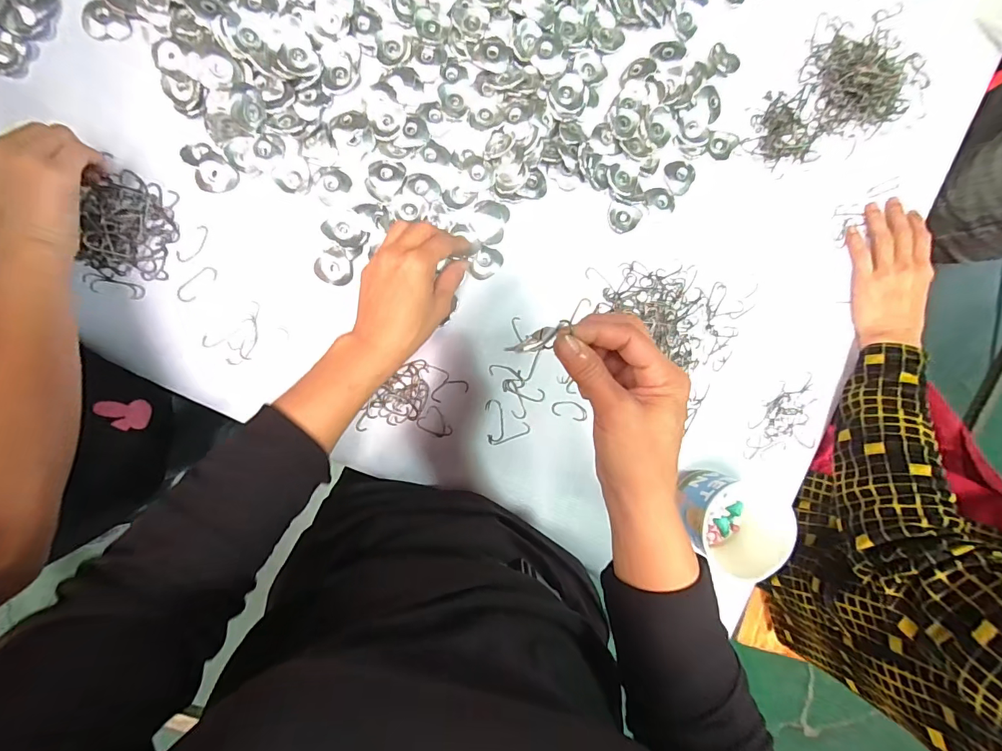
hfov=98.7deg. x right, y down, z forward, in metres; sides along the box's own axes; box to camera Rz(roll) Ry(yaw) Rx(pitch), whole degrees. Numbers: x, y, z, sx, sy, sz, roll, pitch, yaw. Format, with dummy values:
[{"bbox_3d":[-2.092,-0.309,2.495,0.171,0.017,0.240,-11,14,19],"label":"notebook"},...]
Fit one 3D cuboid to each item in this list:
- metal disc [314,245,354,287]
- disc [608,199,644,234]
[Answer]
[{"bbox_3d":[-0.159,-0.104,0.412,0.033,0.006,0.035,0,90,-7],"label":"metal disc"},{"bbox_3d":[0.129,-0.165,0.449,0.036,0.004,0.030,11,89,-7],"label":"disc"}]

